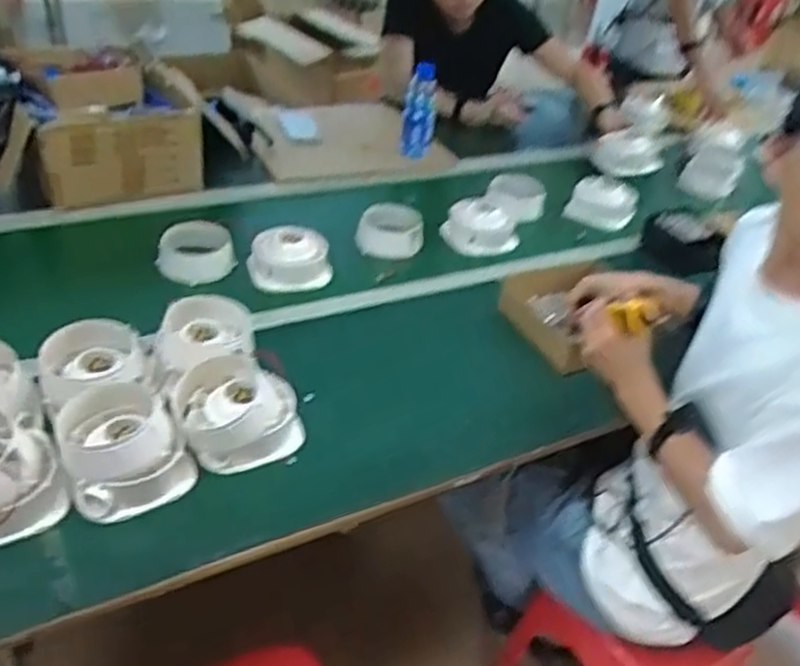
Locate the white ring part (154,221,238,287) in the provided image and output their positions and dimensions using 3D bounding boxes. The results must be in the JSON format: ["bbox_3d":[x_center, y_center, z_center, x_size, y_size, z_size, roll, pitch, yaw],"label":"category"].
[{"bbox_3d":[-0.372,-0.153,1.347,0.131,0.066,0.131,-7,38,-19],"label":"white ring part"}]

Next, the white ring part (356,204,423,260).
[{"bbox_3d":[-0.019,-0.195,1.445,0.127,0.083,0.087,3,36,-7],"label":"white ring part"}]

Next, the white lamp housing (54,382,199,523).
[{"bbox_3d":[-0.334,0.137,0.898,0.134,0.099,0.130,-14,41,-27],"label":"white lamp housing"}]

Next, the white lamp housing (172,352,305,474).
[{"bbox_3d":[-0.213,0.099,0.977,0.144,0.089,0.131,-9,39,-23],"label":"white lamp housing"}]

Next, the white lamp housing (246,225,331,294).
[{"bbox_3d":[-0.206,-0.143,1.343,0.130,0.084,0.114,-15,42,-29],"label":"white lamp housing"}]

